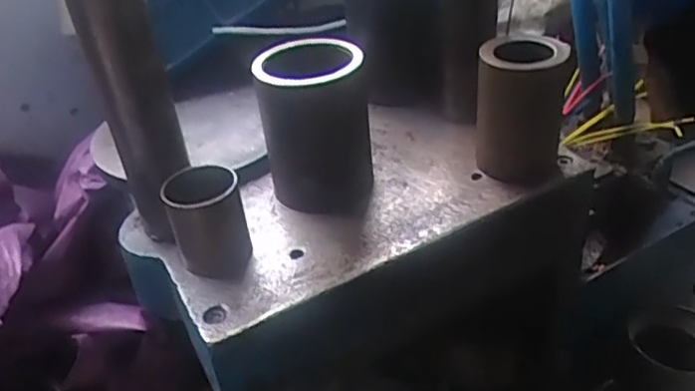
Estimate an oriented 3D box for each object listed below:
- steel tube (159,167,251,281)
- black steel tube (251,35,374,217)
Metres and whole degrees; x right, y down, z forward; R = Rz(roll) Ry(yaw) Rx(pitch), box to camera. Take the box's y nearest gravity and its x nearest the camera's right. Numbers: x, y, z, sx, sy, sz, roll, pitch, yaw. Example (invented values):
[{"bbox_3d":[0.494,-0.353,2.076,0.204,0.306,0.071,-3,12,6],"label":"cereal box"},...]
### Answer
[{"bbox_3d":[-0.131,0.026,0.596,0.068,0.092,0.067,-16,36,-14],"label":"steel tube"},{"bbox_3d":[-0.031,-0.069,0.656,0.107,0.161,0.101,-8,35,-2],"label":"black steel tube"}]

